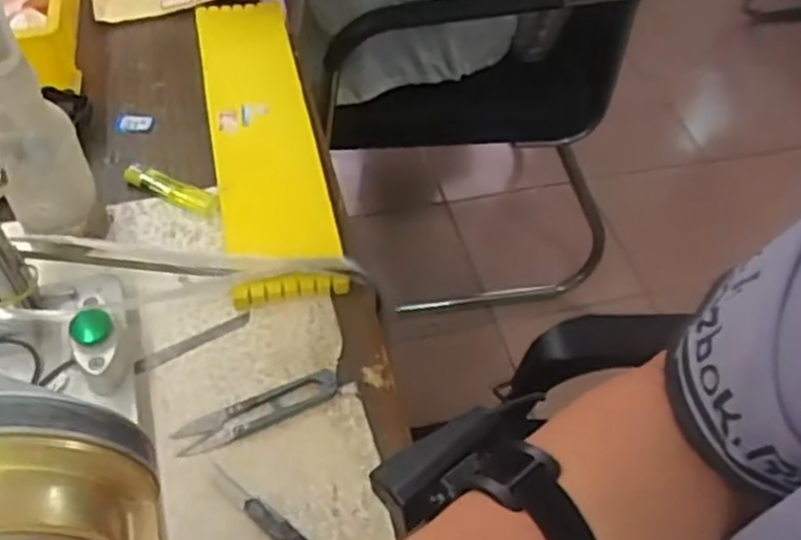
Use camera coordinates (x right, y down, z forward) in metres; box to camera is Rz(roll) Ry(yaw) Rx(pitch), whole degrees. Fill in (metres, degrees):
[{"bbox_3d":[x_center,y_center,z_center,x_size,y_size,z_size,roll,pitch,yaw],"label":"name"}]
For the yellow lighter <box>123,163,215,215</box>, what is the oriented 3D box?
[{"bbox_3d":[-0.178,-0.063,0.573,0.079,0.012,0.019,24,53,14],"label":"yellow lighter"}]

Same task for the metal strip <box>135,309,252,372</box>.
[{"bbox_3d":[-0.136,0.047,0.492,0.079,0.004,0.009,-24,72,-23],"label":"metal strip"}]

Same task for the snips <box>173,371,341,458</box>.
[{"bbox_3d":[-0.088,0.086,0.462,0.101,0.009,0.024,-22,56,-21],"label":"snips"}]

